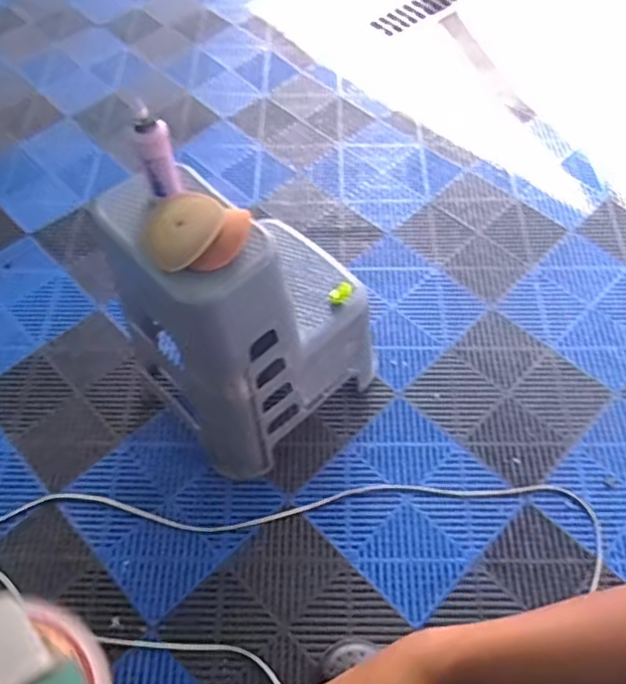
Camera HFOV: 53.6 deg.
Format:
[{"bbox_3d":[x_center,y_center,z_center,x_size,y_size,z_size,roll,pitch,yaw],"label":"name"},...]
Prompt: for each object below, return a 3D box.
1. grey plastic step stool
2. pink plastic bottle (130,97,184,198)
[{"bbox_3d":[-0.129,-0.073,1.368,0.485,0.657,0.389,-39,66,-20],"label":"grey plastic step stool"},{"bbox_3d":[-0.264,-0.319,1.035,0.061,0.194,0.049,-18,60,-9],"label":"pink plastic bottle"}]

